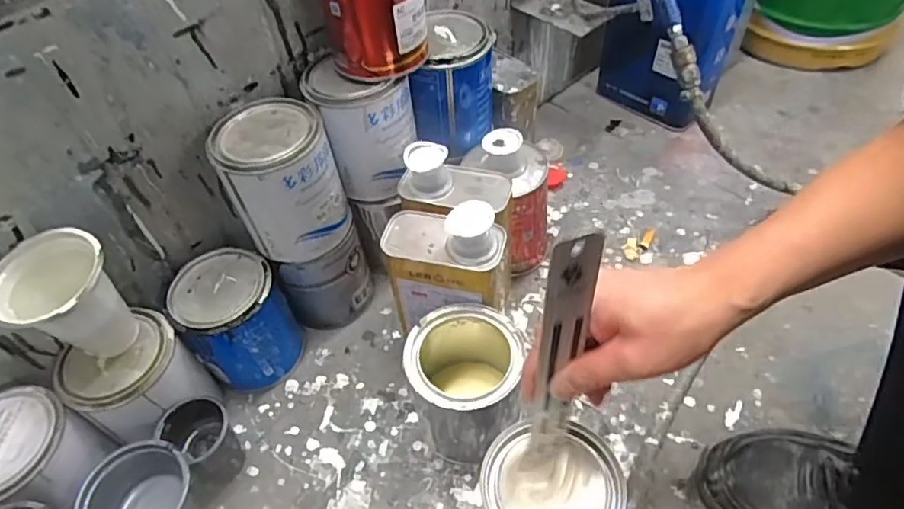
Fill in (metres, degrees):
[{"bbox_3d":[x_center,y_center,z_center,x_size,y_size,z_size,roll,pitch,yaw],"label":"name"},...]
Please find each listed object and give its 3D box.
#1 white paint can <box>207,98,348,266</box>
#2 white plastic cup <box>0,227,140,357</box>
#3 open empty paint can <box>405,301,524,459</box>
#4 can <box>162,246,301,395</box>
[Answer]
[{"bbox_3d":[-0.169,-0.079,0.580,0.101,0.133,0.109,-3,49,4],"label":"white paint can"},{"bbox_3d":[-0.329,0.050,0.502,0.078,0.117,0.085,-3,49,4],"label":"white plastic cup"},{"bbox_3d":[0.011,0.127,0.566,0.110,0.131,0.112,-2,49,3],"label":"open empty paint can"},{"bbox_3d":[-0.234,0.076,0.631,0.105,0.136,0.099,-2,49,3],"label":"can"}]

